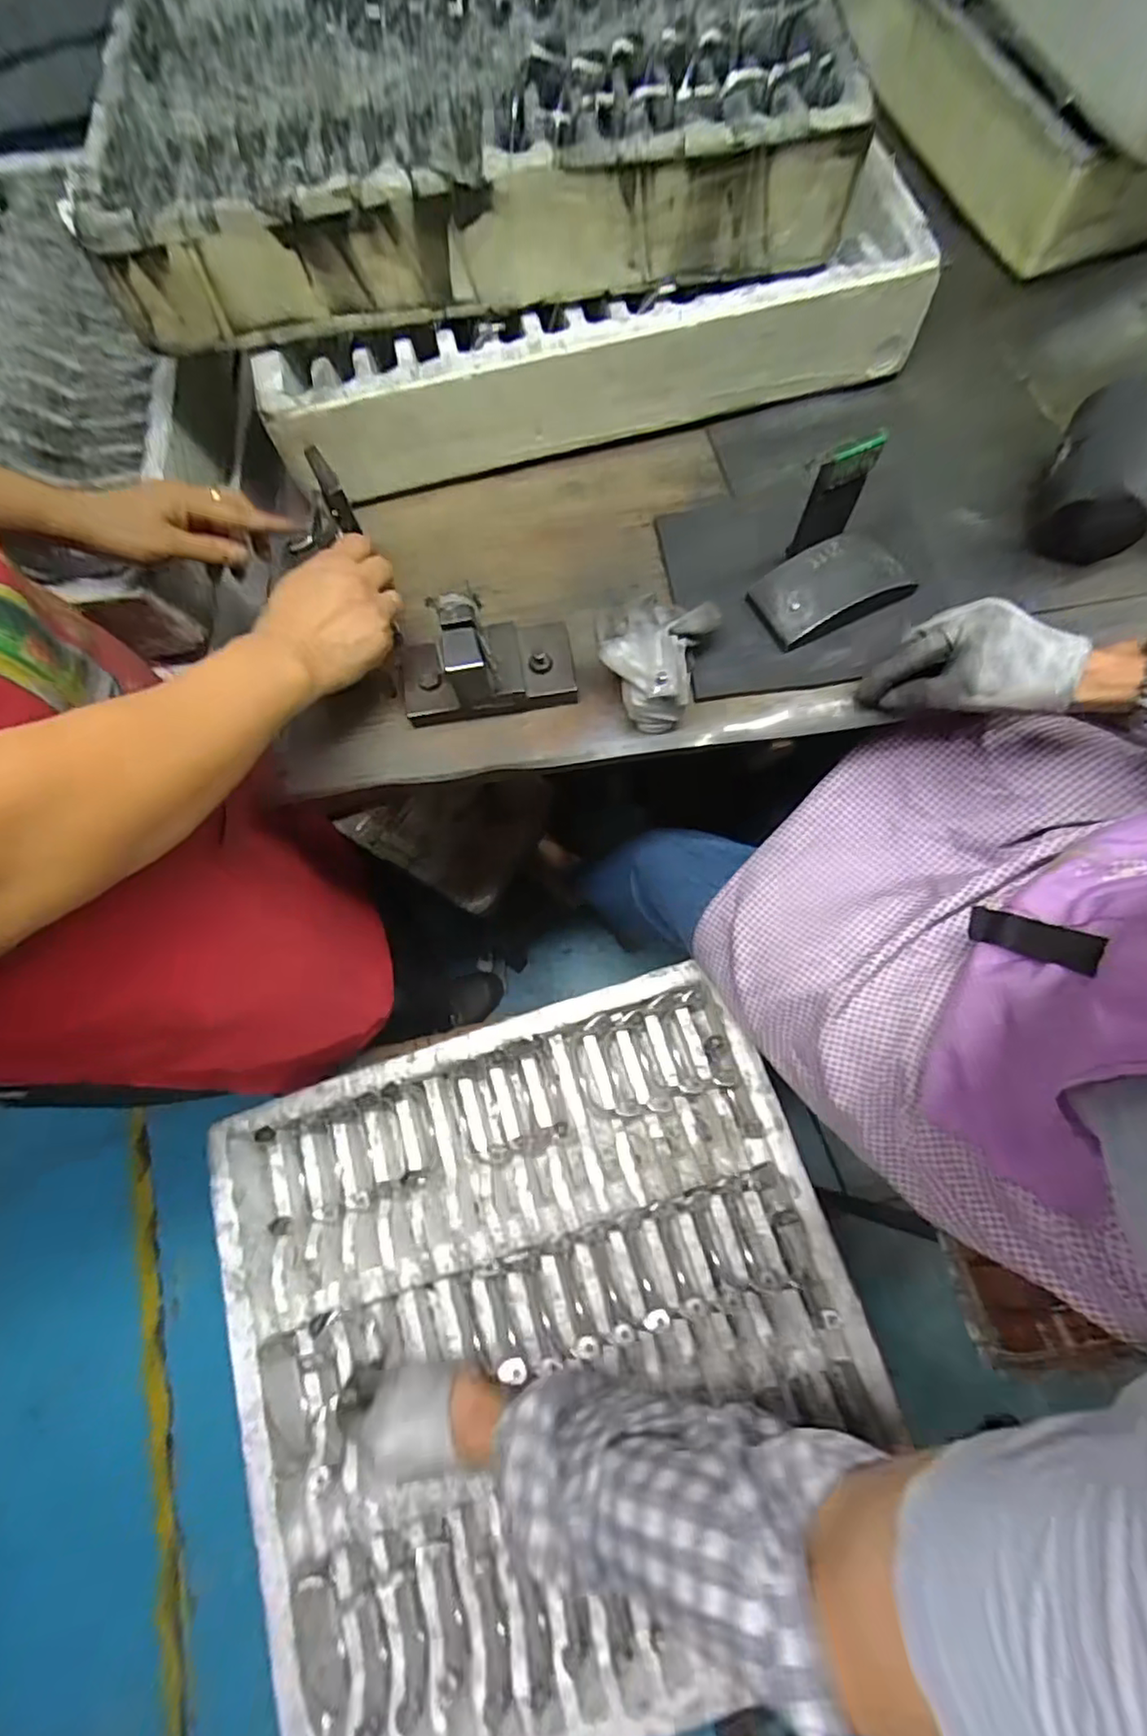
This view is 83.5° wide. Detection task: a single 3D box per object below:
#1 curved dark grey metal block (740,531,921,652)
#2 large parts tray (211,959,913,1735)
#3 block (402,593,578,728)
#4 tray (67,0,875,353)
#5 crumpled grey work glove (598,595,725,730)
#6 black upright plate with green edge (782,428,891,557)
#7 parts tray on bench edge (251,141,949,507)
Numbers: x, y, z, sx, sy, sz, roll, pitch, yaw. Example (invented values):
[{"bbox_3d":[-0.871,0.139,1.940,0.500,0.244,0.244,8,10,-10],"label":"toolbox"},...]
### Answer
[{"bbox_3d":[0.199,-0.216,0.495,0.111,0.028,0.063,-26,72,-6],"label":"curved dark grey metal block"},{"bbox_3d":[-0.026,0.418,0.594,0.528,0.070,0.532,-17,71,-3],"label":"large parts tray"},{"bbox_3d":[-0.066,-0.156,0.476,0.129,0.075,0.064,-6,71,0],"label":"block"},{"bbox_3d":[-0.080,-0.642,0.511,0.528,0.089,0.472,-4,71,1],"label":"tray"},{"bbox_3d":[0.061,-0.152,0.476,0.082,0.062,0.082,-1,71,2],"label":"crumpled grey work glove"},{"bbox_3d":[0.184,-0.260,0.454,0.043,0.087,0.009,-16,73,-6],"label":"black upright plate with green edge"},{"bbox_3d":[0.020,-0.421,0.539,0.532,0.097,0.087,-15,71,-3],"label":"parts tray on bench edge"}]

